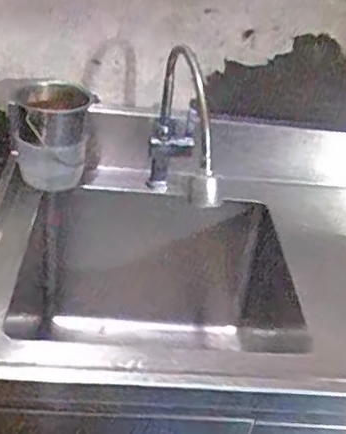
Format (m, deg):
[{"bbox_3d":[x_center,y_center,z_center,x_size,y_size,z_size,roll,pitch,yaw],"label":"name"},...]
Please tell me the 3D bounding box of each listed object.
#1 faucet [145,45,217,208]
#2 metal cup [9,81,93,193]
[{"bbox_3d":[0.012,-0.119,1.014,0.074,0.258,0.335,3,31,-7],"label":"faucet"},{"bbox_3d":[-0.218,-0.150,1.117,0.125,0.173,0.136,6,31,-3],"label":"metal cup"}]

